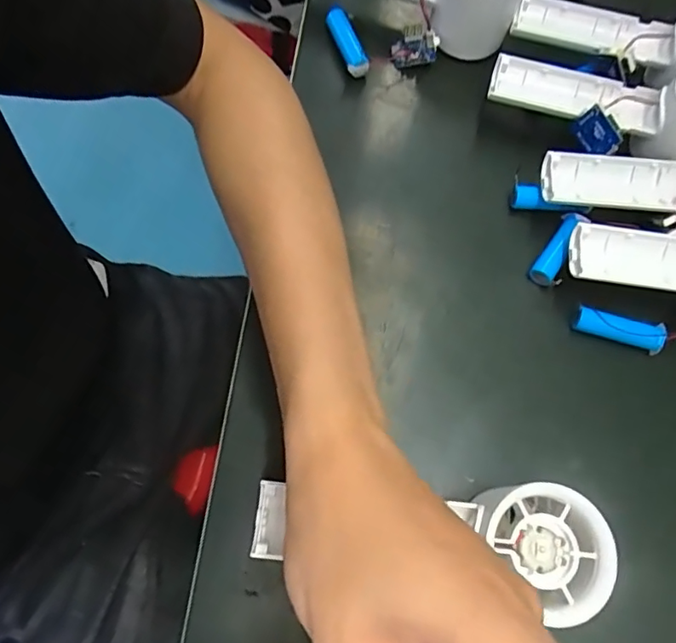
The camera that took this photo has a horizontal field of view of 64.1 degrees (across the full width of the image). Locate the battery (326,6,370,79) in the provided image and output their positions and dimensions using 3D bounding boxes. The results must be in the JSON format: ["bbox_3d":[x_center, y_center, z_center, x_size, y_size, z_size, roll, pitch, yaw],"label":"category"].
[{"bbox_3d":[0.006,-0.195,0.378,0.015,0.013,0.058,-16,73,-8],"label":"battery"}]

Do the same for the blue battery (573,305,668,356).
[{"bbox_3d":[0.166,0.004,0.317,0.050,0.012,0.014,19,72,4],"label":"blue battery"}]

